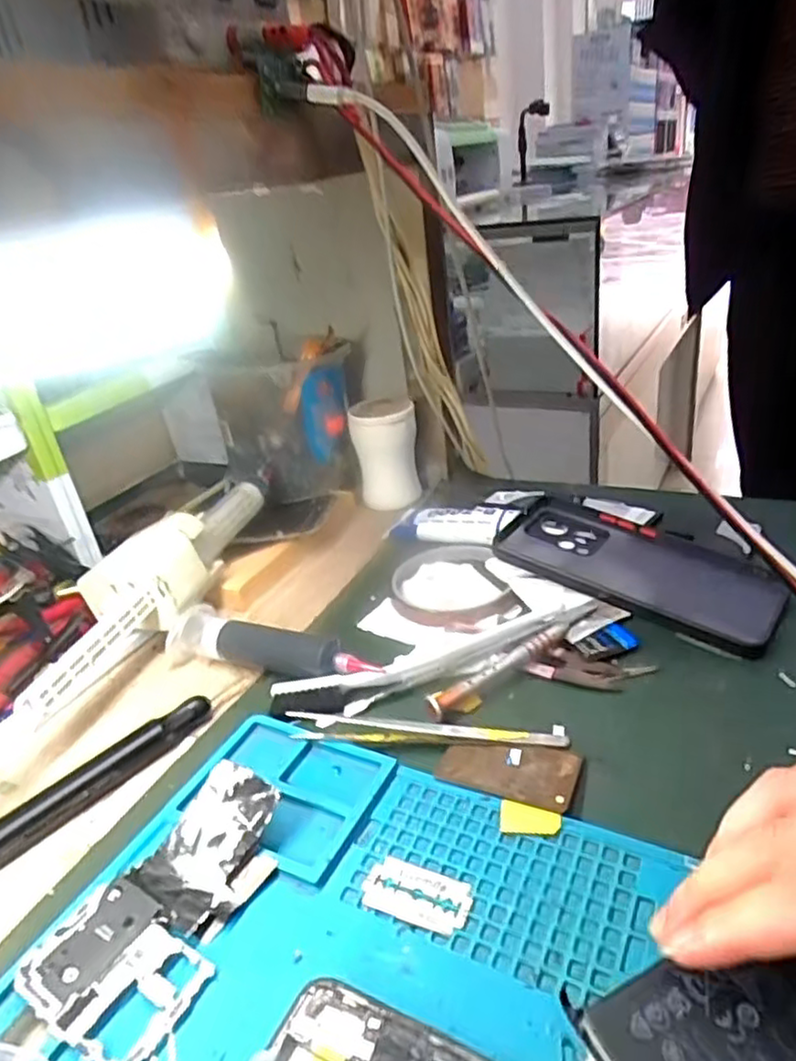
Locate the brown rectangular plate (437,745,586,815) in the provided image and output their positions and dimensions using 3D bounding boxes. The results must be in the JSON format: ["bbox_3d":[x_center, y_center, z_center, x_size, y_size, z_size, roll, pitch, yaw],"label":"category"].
[{"bbox_3d":[0.051,0.108,0.317,0.061,0.004,0.035,7,31,25],"label":"brown rectangular plate"}]

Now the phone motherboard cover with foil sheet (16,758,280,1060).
[{"bbox_3d":[-0.087,0.143,0.271,0.062,0.011,0.105,19,44,27],"label":"phone motherboard cover with foil sheet"}]

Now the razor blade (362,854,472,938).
[{"bbox_3d":[0.007,0.140,0.269,0.043,0.004,0.023,7,31,25],"label":"razor blade"}]

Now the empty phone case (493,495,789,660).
[{"bbox_3d":[0.146,0.022,0.429,0.165,0.012,0.082,22,40,30],"label":"empty phone case"}]

